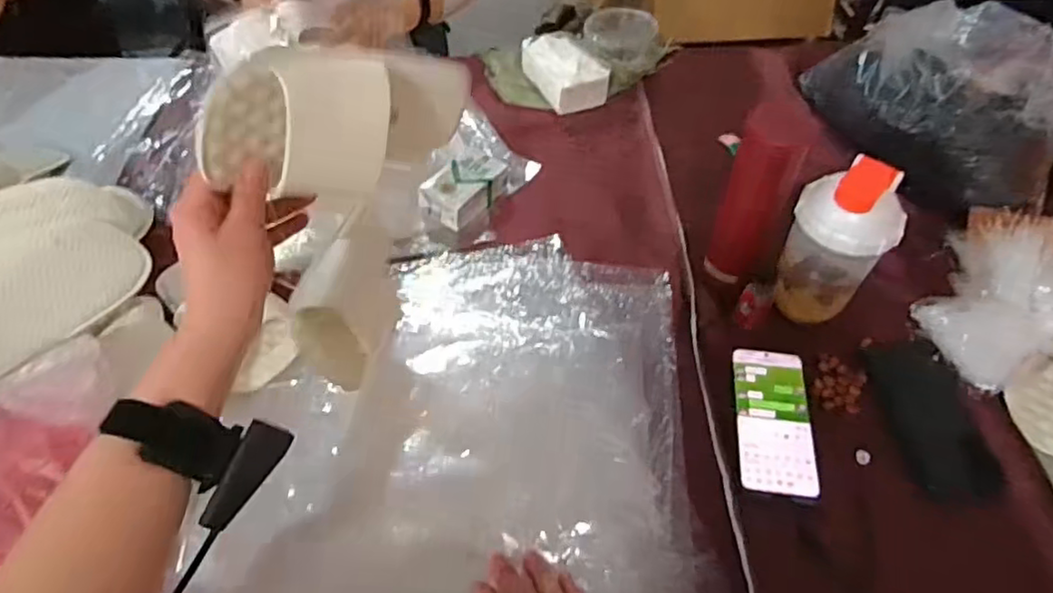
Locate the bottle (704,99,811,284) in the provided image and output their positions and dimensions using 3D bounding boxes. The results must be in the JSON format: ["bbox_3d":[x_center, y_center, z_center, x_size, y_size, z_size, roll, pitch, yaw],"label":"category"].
[{"bbox_3d":[0.237,-0.092,0.669,0.063,0.215,0.056,24,54,17],"label":"bottle"}]

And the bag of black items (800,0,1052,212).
[{"bbox_3d":[0.591,-0.282,0.896,0.274,0.183,0.373,-37,60,-27],"label":"bag of black items"}]

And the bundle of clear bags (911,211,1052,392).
[{"bbox_3d":[0.543,0.010,0.699,0.199,0.079,0.234,-23,55,-19],"label":"bundle of clear bags"}]

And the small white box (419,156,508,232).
[{"bbox_3d":[-0.081,-0.145,0.826,0.072,0.041,0.119,31,57,22],"label":"small white box"}]

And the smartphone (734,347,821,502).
[{"bbox_3d":[0.249,0.120,0.634,0.070,0.007,0.164,9,51,6],"label":"smartphone"}]

